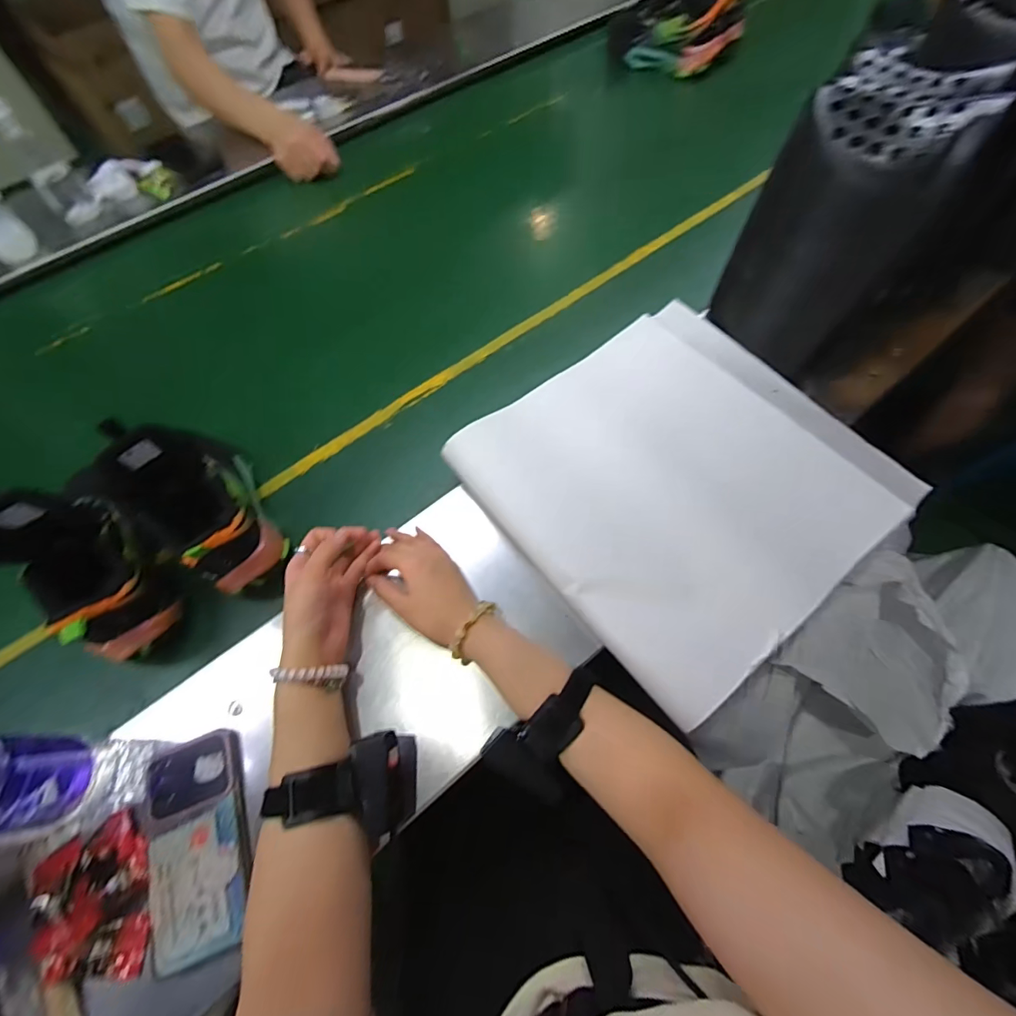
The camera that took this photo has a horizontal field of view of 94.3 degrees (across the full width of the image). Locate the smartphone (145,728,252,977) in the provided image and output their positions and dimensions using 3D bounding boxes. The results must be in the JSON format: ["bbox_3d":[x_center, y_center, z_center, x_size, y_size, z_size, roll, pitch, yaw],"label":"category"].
[{"bbox_3d":[-0.262,0.281,0.398,0.078,0.014,0.158,-20,64,-7],"label":"smartphone"}]

